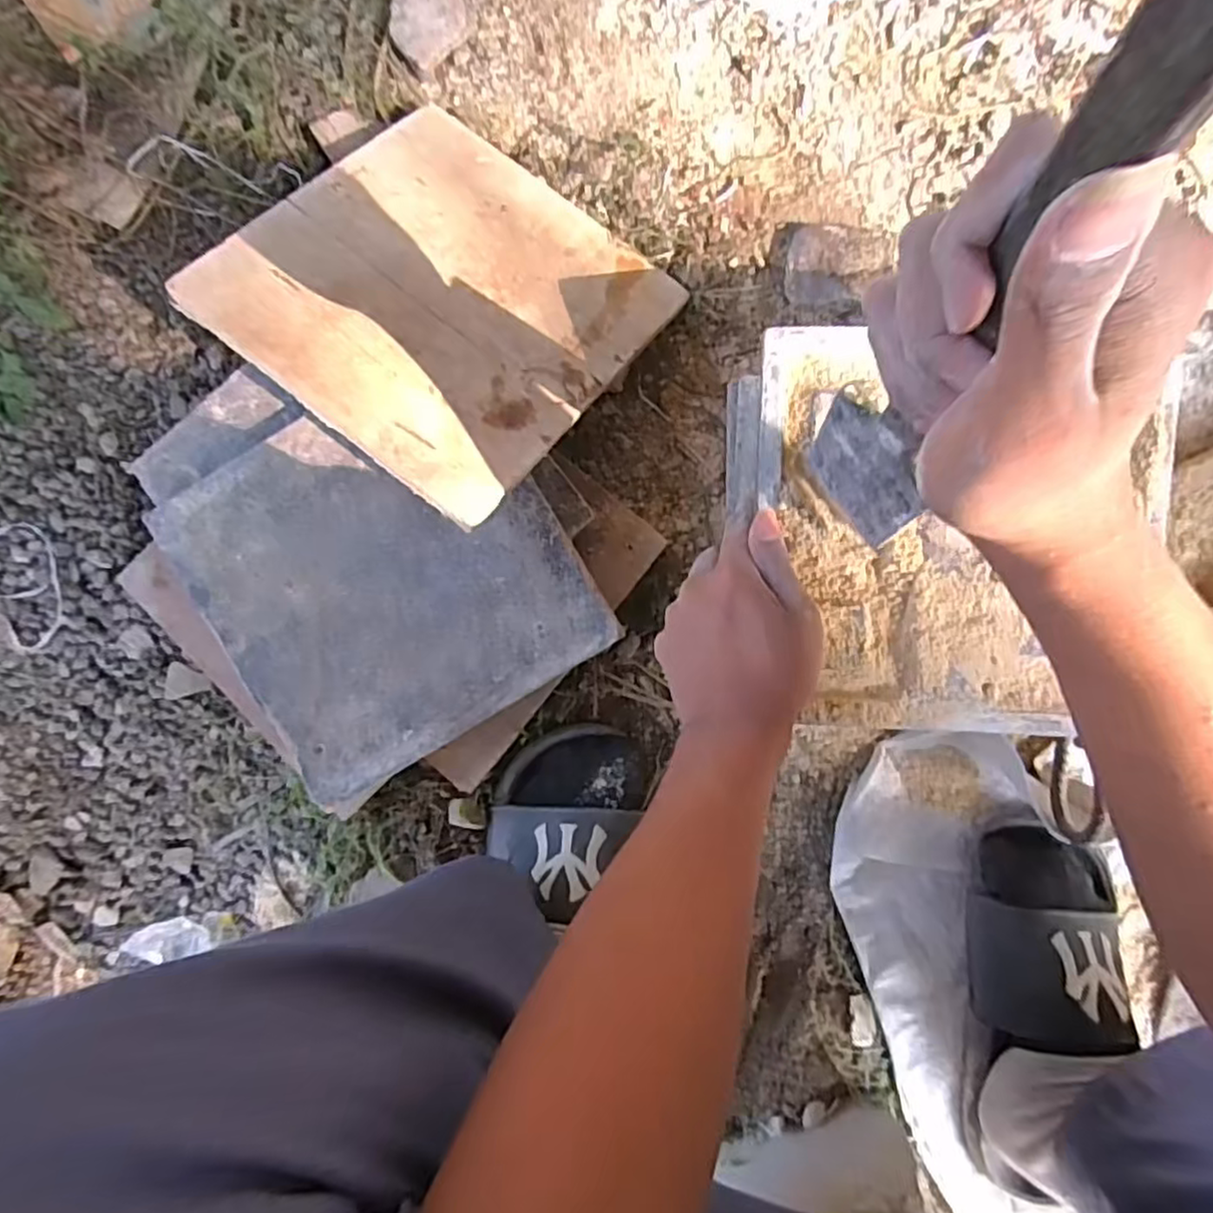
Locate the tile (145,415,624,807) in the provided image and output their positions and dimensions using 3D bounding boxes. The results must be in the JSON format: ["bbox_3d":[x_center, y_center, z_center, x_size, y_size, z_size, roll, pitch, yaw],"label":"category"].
[{"bbox_3d":[-0.154,-0.022,0.479,0.241,0.013,0.241,-31,89,5],"label":"tile"}]

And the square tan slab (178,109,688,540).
[{"bbox_3d":[-0.106,-0.210,0.466,0.236,0.006,0.246,38,68,-1],"label":"square tan slab"}]

